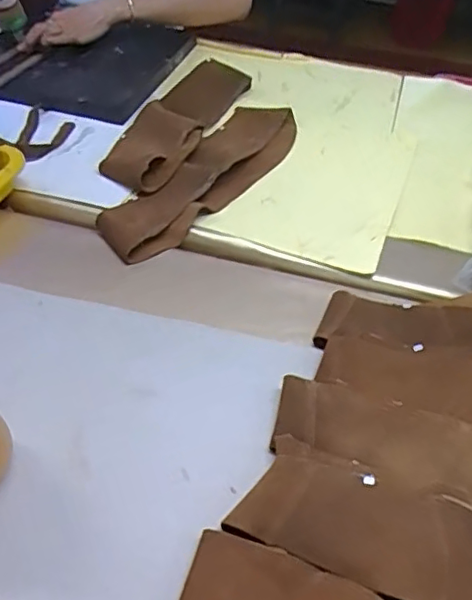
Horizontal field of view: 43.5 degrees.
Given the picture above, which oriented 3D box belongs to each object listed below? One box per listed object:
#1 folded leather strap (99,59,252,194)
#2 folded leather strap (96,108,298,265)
[{"bbox_3d":[-0.080,-0.247,0.809,0.097,0.045,0.301,17,47,14],"label":"folded leather strap"},{"bbox_3d":[-0.031,-0.161,0.752,0.107,0.035,0.366,26,49,20],"label":"folded leather strap"}]

